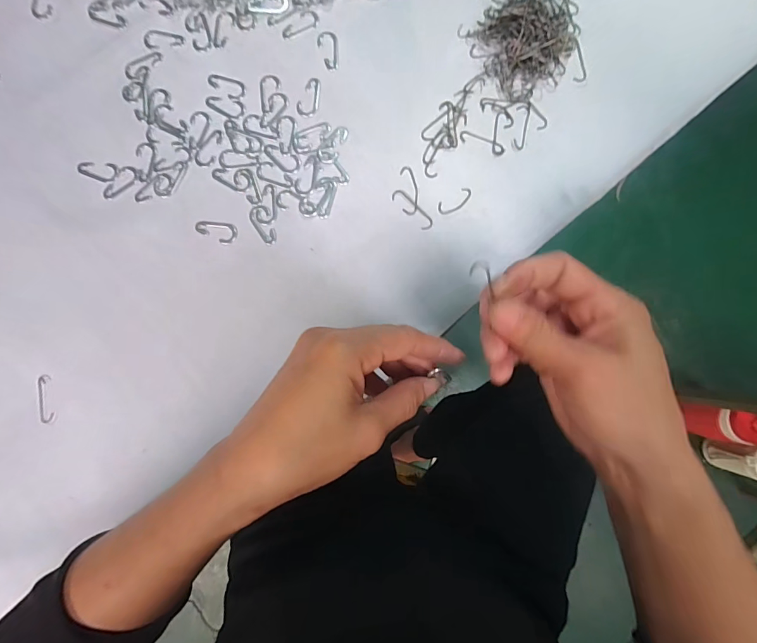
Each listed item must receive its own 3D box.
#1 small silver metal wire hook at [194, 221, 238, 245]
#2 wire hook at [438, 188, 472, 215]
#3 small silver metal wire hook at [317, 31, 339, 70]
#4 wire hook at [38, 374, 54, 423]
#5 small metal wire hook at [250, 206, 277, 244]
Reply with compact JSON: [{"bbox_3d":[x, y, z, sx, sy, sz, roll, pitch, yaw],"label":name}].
[{"bbox_3d":[-0.144,-0.080,0.341,0.036,0.004,0.019,10,87,0],"label":"small silver metal wire hook"},{"bbox_3d":[0.069,-0.107,0.343,0.034,0.004,0.015,-31,87,-2],"label":"wire hook"},{"bbox_3d":[-0.046,-0.250,0.353,0.019,0.004,0.037,-3,87,-1],"label":"small silver metal wire hook"},{"bbox_3d":[-0.286,0.066,0.332,0.009,0.004,0.041,-7,87,-1],"label":"wire hook"},{"bbox_3d":[-0.103,-0.086,0.342,0.019,0.004,0.035,-13,87,-1],"label":"small metal wire hook"}]

